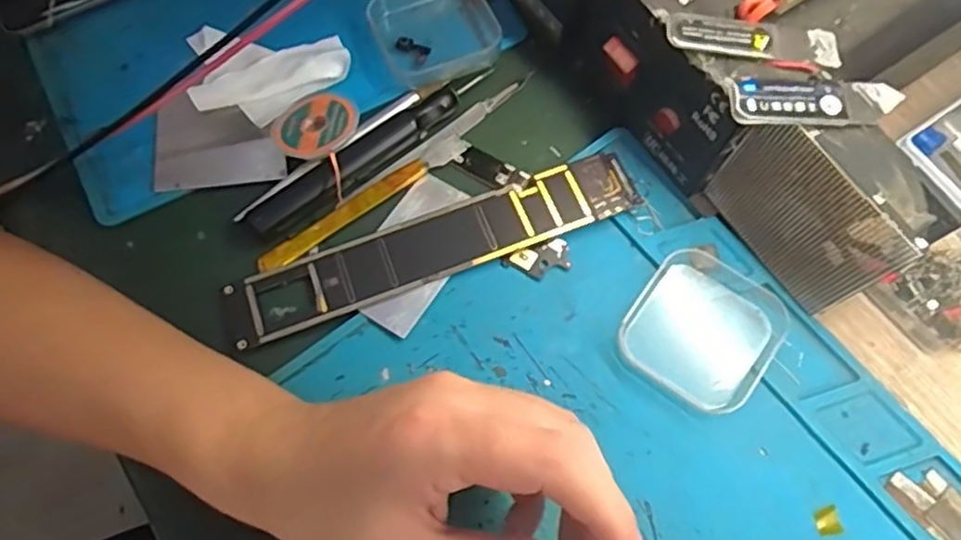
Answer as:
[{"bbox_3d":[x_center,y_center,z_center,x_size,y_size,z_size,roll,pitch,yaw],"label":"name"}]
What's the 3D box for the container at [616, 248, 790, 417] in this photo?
[{"bbox_3d":[0.105,0.028,0.322,0.065,0.011,0.070,37,73,13],"label":"container"}]

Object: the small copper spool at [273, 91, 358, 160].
[{"bbox_3d":[-0.084,-0.075,0.353,0.041,0.008,0.041,-3,61,6],"label":"small copper spool"}]

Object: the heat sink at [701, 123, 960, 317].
[{"bbox_3d":[0.147,-0.028,0.300,0.030,0.085,0.080,-32,72,-12],"label":"heat sink"}]

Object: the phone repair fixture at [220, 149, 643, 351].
[{"bbox_3d":[-0.024,-0.012,0.336,0.206,0.009,0.035,-20,70,-8],"label":"phone repair fixture"}]

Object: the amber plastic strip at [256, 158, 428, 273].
[{"bbox_3d":[-0.069,-0.028,0.345,0.096,0.004,0.012,-34,73,-13],"label":"amber plastic strip"}]

